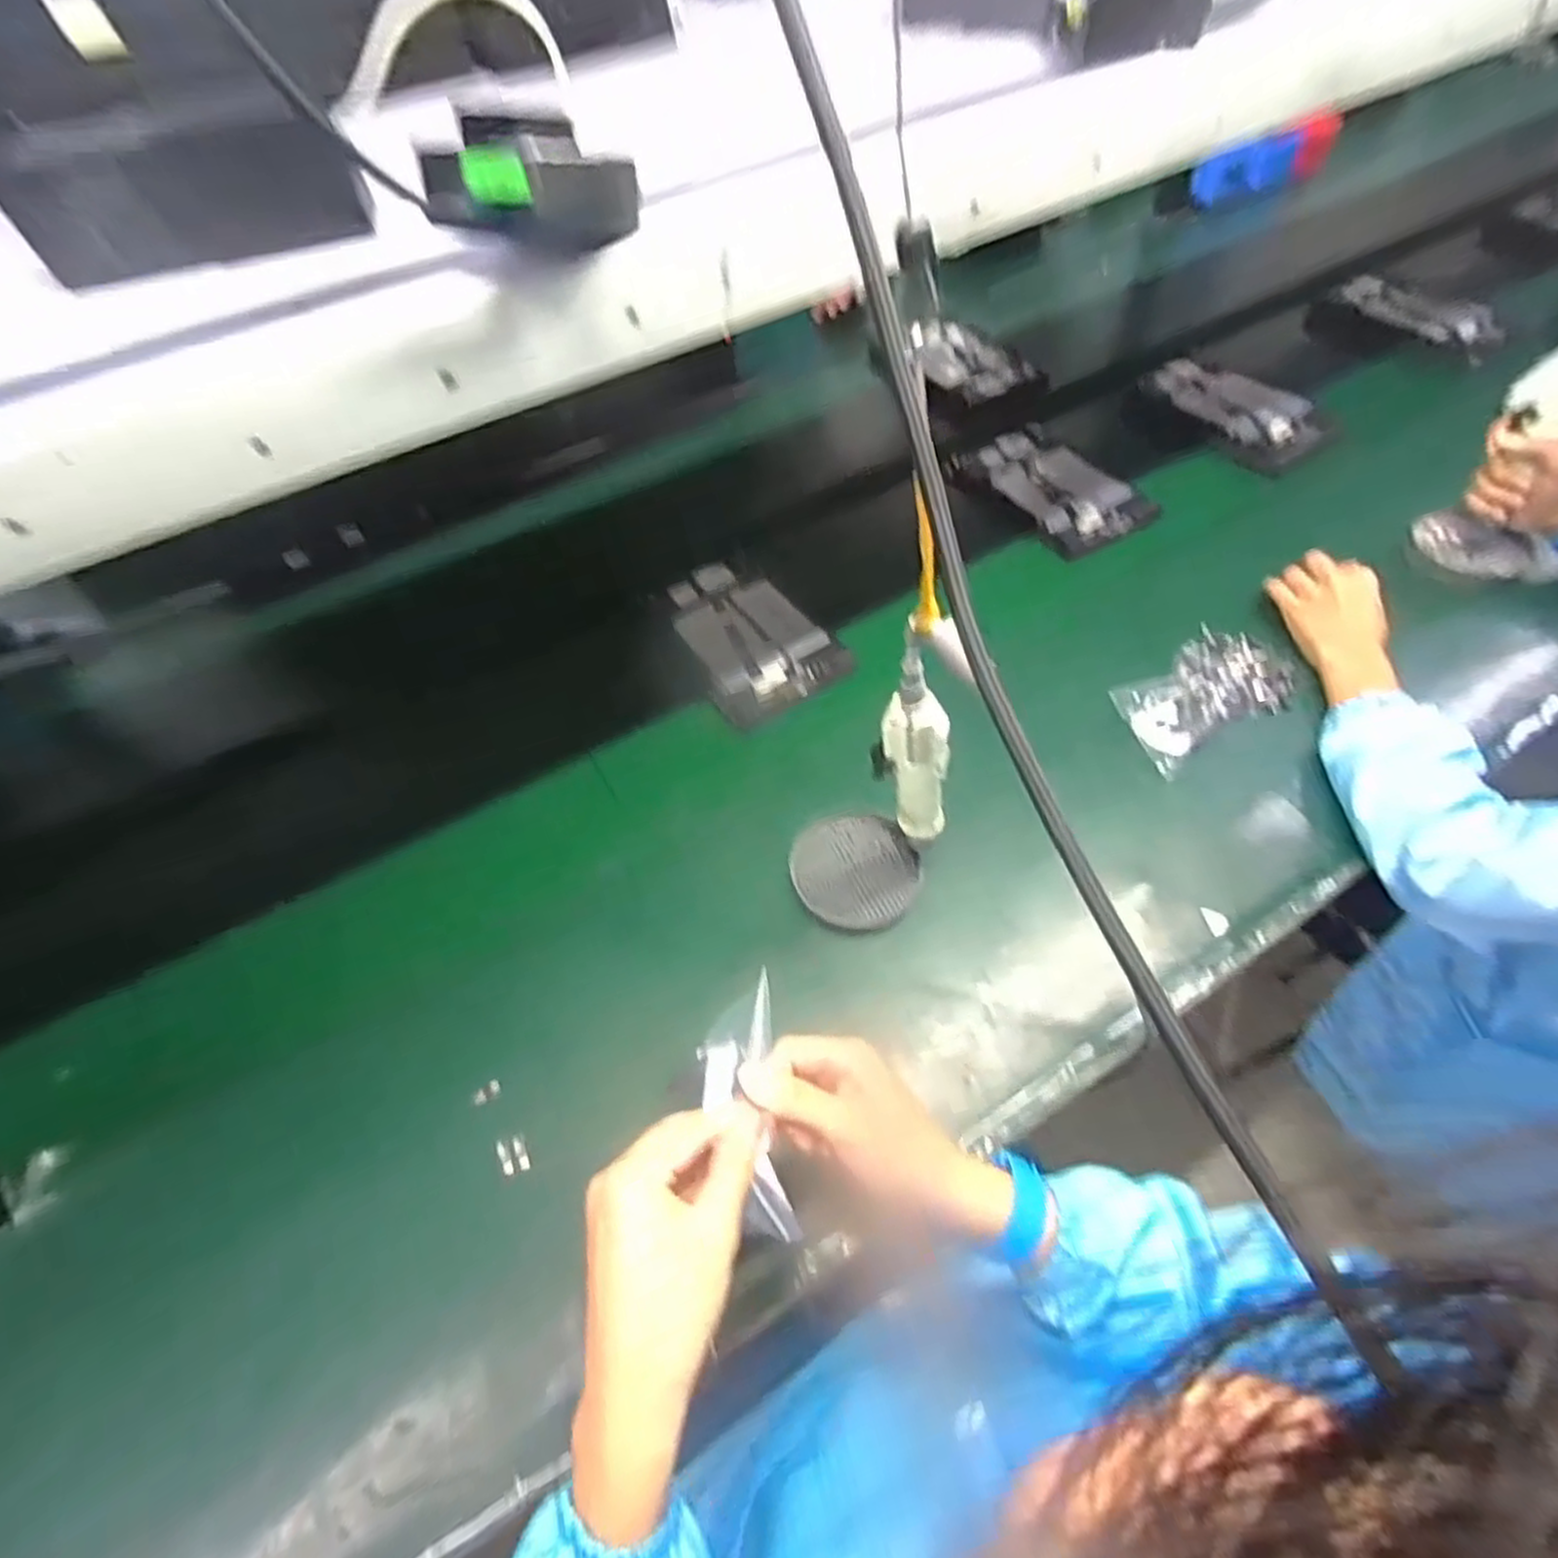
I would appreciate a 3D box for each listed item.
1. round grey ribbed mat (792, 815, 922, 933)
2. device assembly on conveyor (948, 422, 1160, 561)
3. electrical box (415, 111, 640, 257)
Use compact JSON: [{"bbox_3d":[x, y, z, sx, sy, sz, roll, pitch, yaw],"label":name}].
[{"bbox_3d":[0.069,0.082,0.669,0.106,0.007,0.101,-17,81,4],"label":"round grey ribbed mat"},{"bbox_3d":[0.346,-0.375,0.962,0.144,0.026,0.238,-26,56,-14],"label":"device assembly on conveyor"},{"bbox_3d":[-0.118,-0.286,0.366,0.095,0.039,0.061,-14,77,-9],"label":"electrical box"}]

